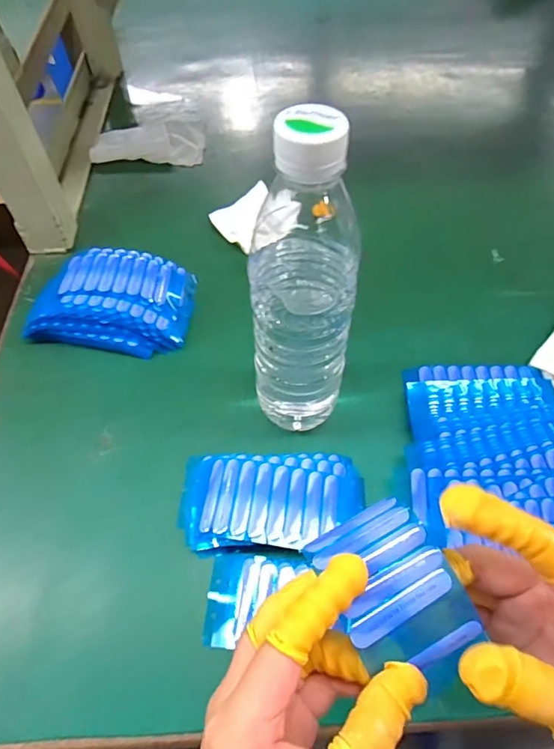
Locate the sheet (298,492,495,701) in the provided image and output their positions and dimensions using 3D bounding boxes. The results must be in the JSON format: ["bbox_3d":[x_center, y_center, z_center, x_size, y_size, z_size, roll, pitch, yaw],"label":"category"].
[{"bbox_3d":[0.053,0.099,0.209,0.051,0.022,0.078,-25,60,-16],"label":"sheet"}]

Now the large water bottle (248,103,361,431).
[{"bbox_3d":[0.016,-0.038,0.289,0.063,0.233,0.061,1,57,1],"label":"large water bottle"}]

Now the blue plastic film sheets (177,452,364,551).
[{"bbox_3d":[-0.002,0.088,0.323,0.124,0.028,0.065,-3,57,-2],"label":"blue plastic film sheets"}]

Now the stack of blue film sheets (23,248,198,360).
[{"bbox_3d":[-0.148,-0.071,0.419,0.137,0.045,0.099,7,57,5],"label":"stack of blue film sheets"}]

